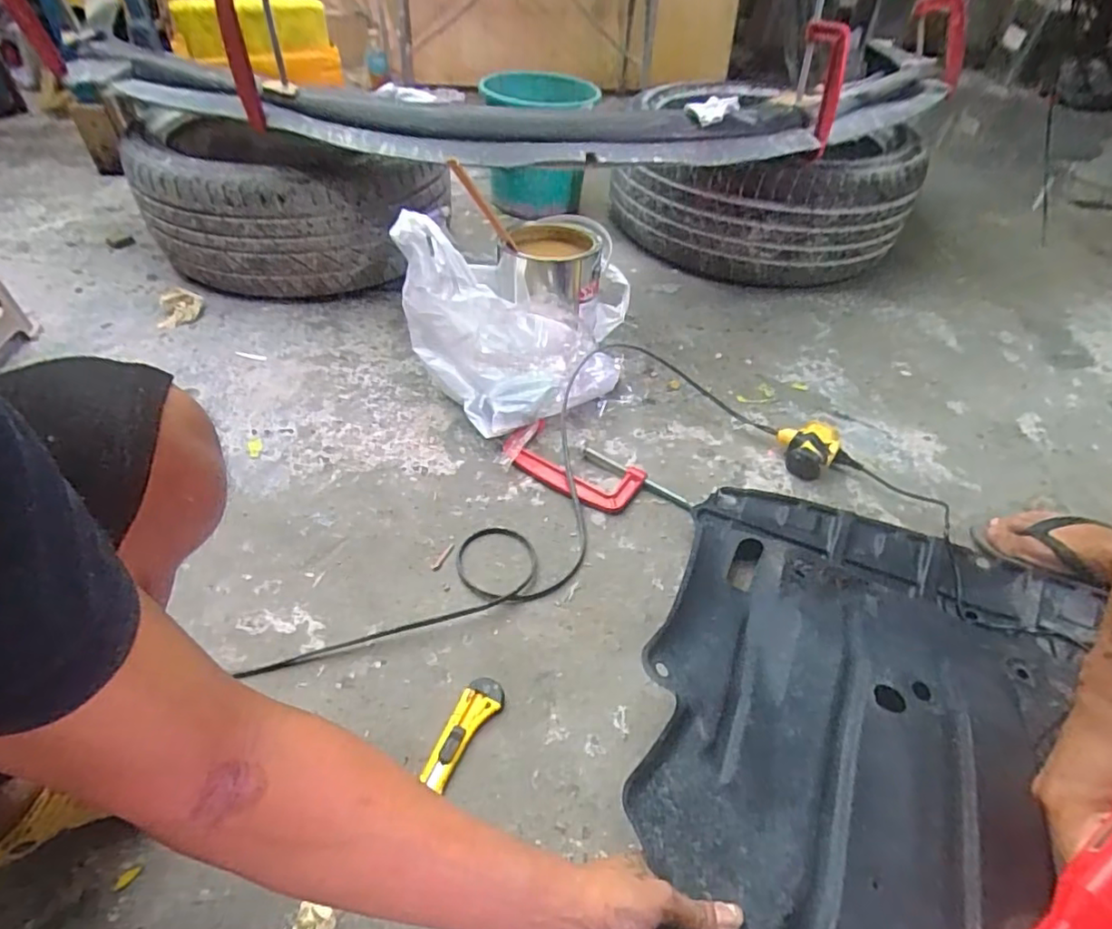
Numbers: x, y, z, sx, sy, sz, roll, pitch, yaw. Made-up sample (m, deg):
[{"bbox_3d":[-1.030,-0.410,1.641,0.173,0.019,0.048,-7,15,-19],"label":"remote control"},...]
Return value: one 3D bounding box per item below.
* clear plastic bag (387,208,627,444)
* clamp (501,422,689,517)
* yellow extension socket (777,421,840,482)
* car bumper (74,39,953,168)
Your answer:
[{"bbox_3d":[-0.027,-0.239,0.921,0.339,0.251,0.248,-33,56,-31],"label":"clear plastic bag"},{"bbox_3d":[0.052,0.014,0.836,0.269,0.023,0.098,23,48,19],"label":"clamp"},{"bbox_3d":[0.382,-0.023,0.879,0.085,0.043,0.090,-1,45,-5],"label":"yellow extension socket"},{"bbox_3d":[0.075,-0.641,1.051,1.684,0.113,0.338,-9,47,-13],"label":"car bumper"}]

